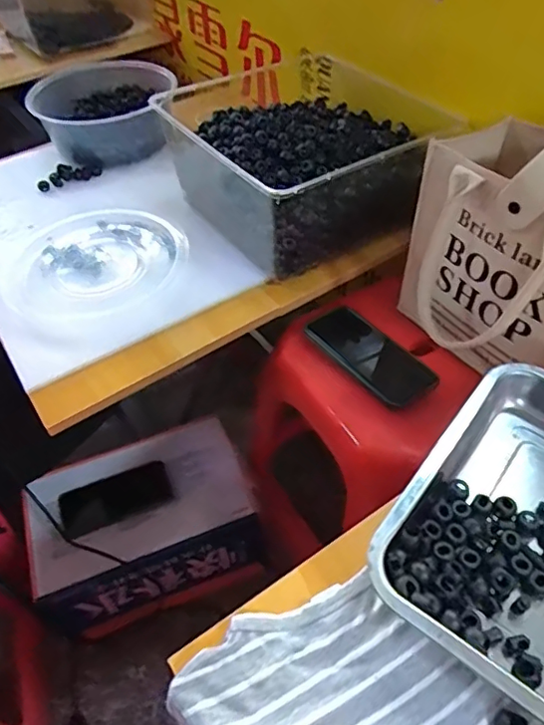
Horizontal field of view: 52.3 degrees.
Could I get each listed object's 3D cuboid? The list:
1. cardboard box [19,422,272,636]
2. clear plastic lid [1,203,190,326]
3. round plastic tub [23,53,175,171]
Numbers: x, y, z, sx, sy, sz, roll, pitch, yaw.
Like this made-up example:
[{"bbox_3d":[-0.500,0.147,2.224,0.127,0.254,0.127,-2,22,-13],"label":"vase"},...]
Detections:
[{"bbox_3d":[-0.200,0.263,0.896,0.328,0.172,0.223,-14,50,-8],"label":"cardboard box"},{"bbox_3d":[-0.237,-0.135,0.740,0.239,0.020,0.221,-5,54,7],"label":"clear plastic lid"},{"bbox_3d":[-0.266,-0.416,0.907,0.209,0.089,0.209,-2,49,2],"label":"round plastic tub"}]

